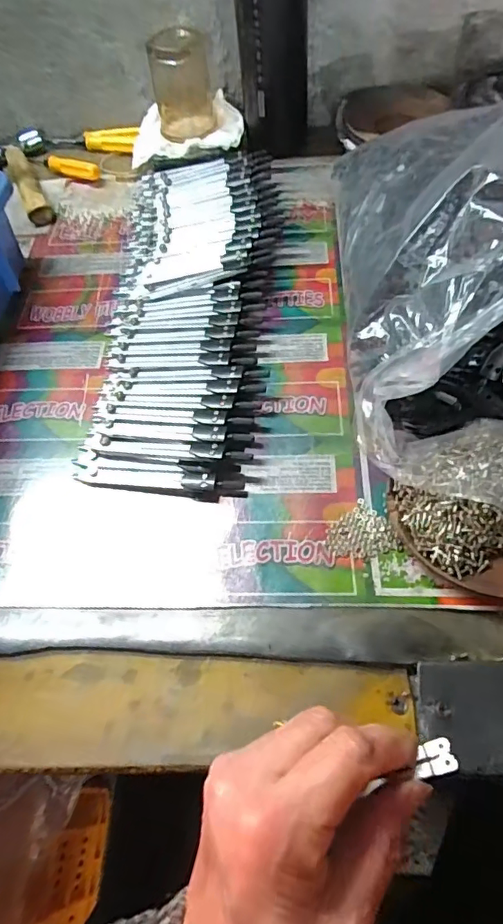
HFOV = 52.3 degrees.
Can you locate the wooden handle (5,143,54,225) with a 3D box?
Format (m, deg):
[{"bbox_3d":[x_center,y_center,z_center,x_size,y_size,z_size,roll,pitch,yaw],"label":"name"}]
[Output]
[{"bbox_3d":[-0.236,-0.293,0.536,0.024,0.019,0.134,-25,59,-10],"label":"wooden handle"}]

